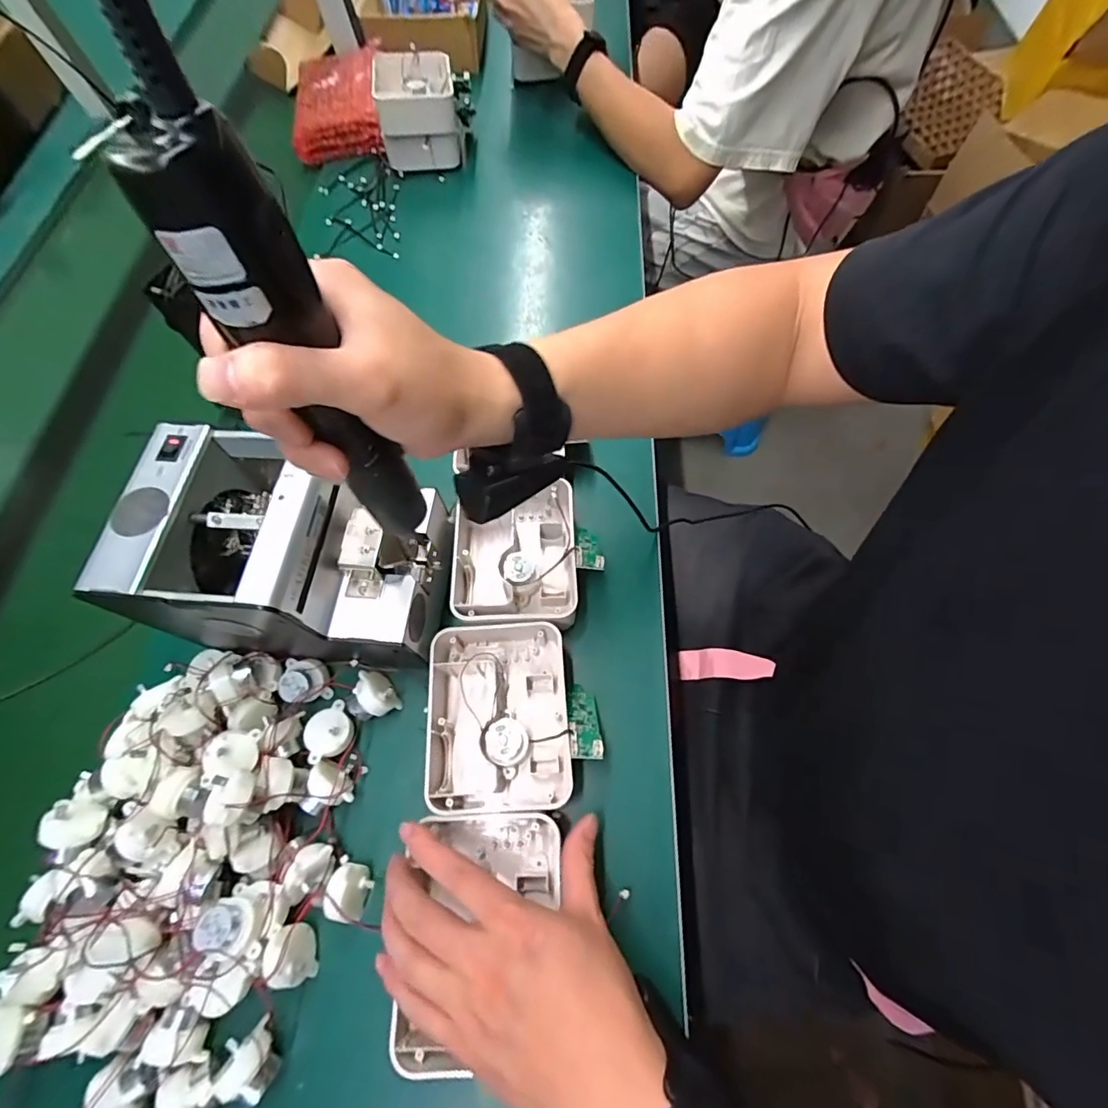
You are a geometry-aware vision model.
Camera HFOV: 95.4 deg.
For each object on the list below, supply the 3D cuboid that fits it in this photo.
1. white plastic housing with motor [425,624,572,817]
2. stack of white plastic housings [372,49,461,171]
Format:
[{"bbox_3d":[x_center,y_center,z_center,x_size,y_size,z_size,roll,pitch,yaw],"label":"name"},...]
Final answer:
[{"bbox_3d":[-0.041,0.123,0.384,0.101,0.052,0.129,-7,65,2],"label":"white plastic housing with motor"},{"bbox_3d":[-0.180,-0.593,0.678,0.100,0.093,0.124,-9,65,1],"label":"stack of white plastic housings"}]

